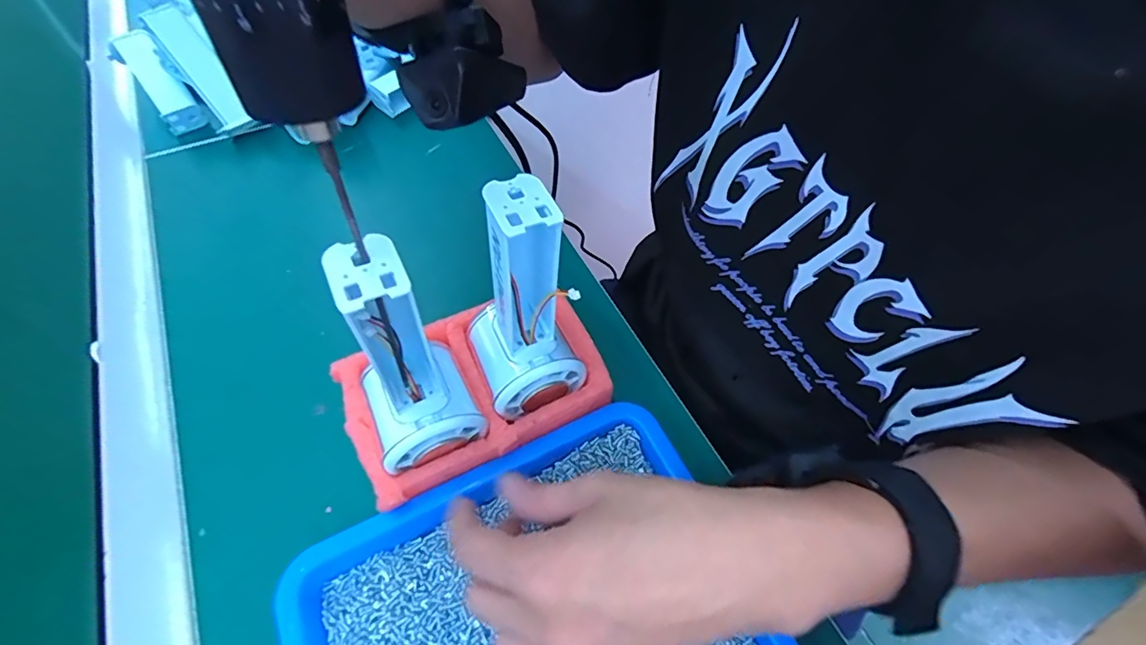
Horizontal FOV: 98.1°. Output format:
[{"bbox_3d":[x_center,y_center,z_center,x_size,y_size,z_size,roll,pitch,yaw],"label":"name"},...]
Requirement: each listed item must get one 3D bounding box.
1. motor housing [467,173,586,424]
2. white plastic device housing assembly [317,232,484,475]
[{"bbox_3d":[-0.021,-0.011,0.241,0.058,0.129,0.055,-19,60,-13],"label":"motor housing"},{"bbox_3d":[-0.083,0.018,0.228,0.052,0.125,0.055,-29,63,-18],"label":"white plastic device housing assembly"}]

